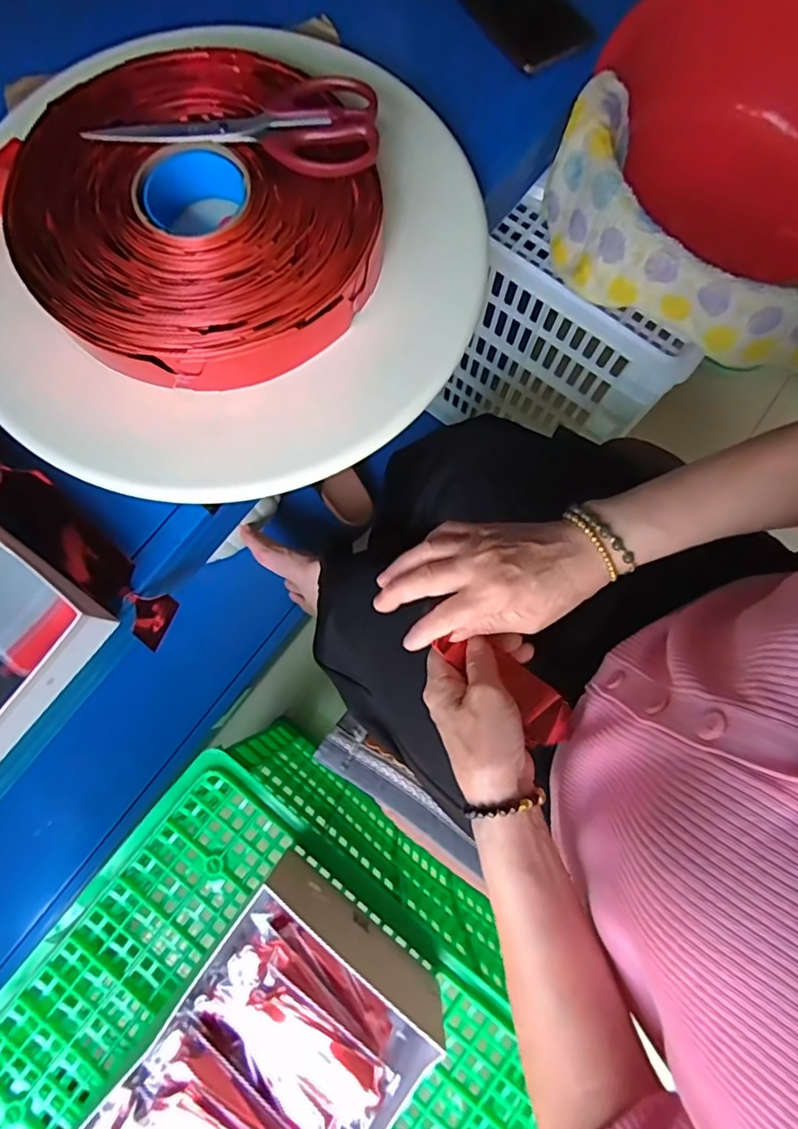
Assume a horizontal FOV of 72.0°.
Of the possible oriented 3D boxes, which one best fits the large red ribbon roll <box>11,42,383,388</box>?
[{"bbox_3d":[-0.142,-0.247,0.398,0.261,0.041,0.243,0,79,-1],"label":"large red ribbon roll"}]

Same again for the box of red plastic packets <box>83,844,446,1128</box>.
[{"bbox_3d":[-0.132,0.470,0.491,0.202,0.117,0.327,38,81,6],"label":"box of red plastic packets"}]

